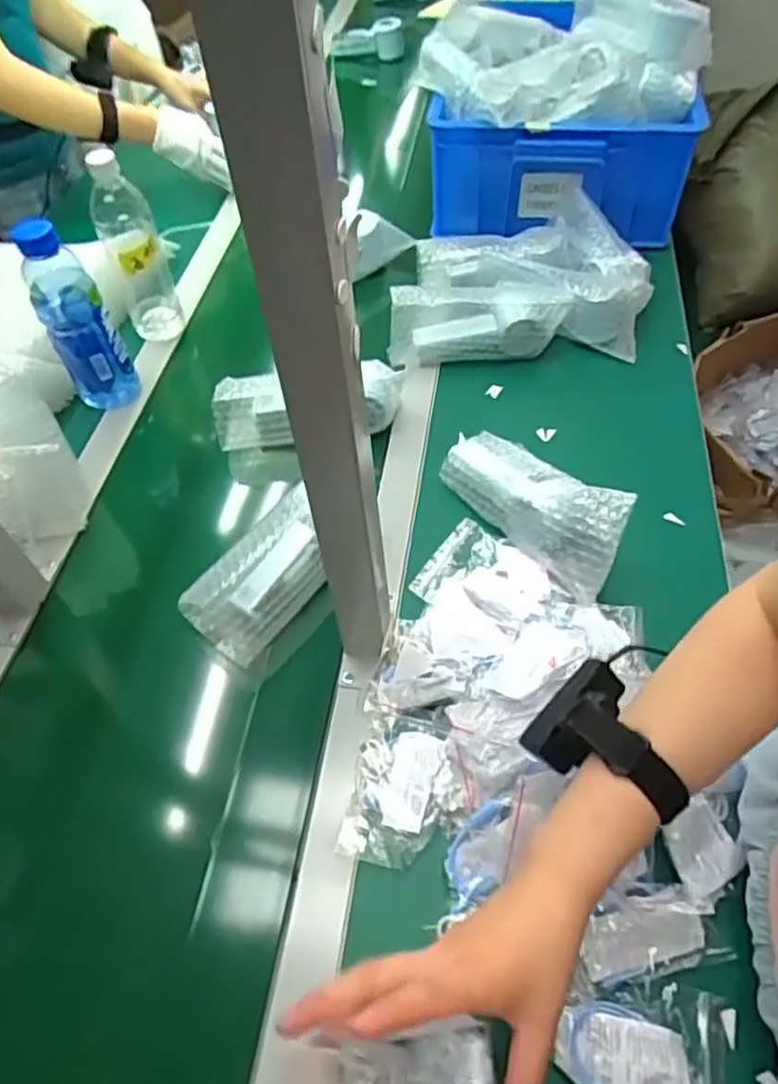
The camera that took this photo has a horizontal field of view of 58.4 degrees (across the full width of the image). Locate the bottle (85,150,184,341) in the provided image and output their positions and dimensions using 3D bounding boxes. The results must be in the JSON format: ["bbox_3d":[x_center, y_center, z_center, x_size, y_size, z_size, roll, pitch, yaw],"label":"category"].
[{"bbox_3d":[-0.310,-0.352,0.845,0.061,0.217,0.057,-11,54,-5],"label":"bottle"}]

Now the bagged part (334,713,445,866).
[{"bbox_3d":[0.005,0.186,0.534,0.065,0.014,0.114,8,55,9],"label":"bagged part"}]

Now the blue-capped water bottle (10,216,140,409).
[{"bbox_3d":[-0.348,-0.249,0.774,0.067,0.212,0.065,-28,57,-16],"label":"blue-capped water bottle"}]

